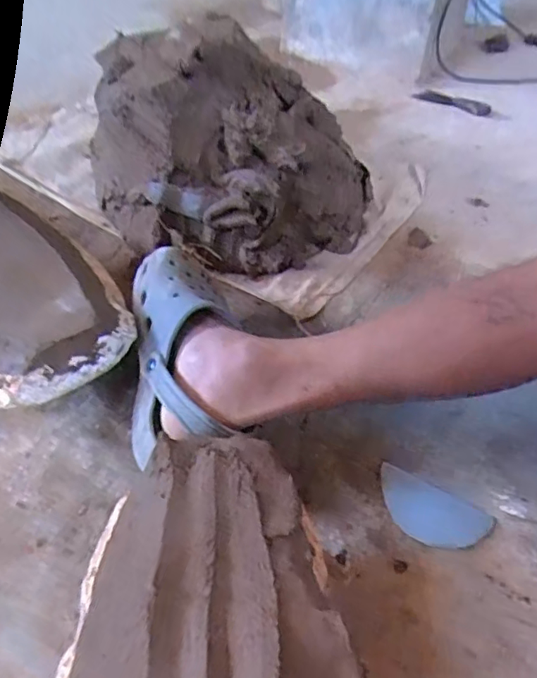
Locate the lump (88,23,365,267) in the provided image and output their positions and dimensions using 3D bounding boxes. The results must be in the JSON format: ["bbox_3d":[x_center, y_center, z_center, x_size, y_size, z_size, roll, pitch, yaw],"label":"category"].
[{"bbox_3d":[-0.054,-0.290,0.823,0.375,0.215,0.386,-19,49,-22],"label":"lump"}]

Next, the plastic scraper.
[{"bbox_3d":[0.150,0.161,0.531,0.106,0.004,0.063,28,49,22],"label":"plastic scraper"}]

